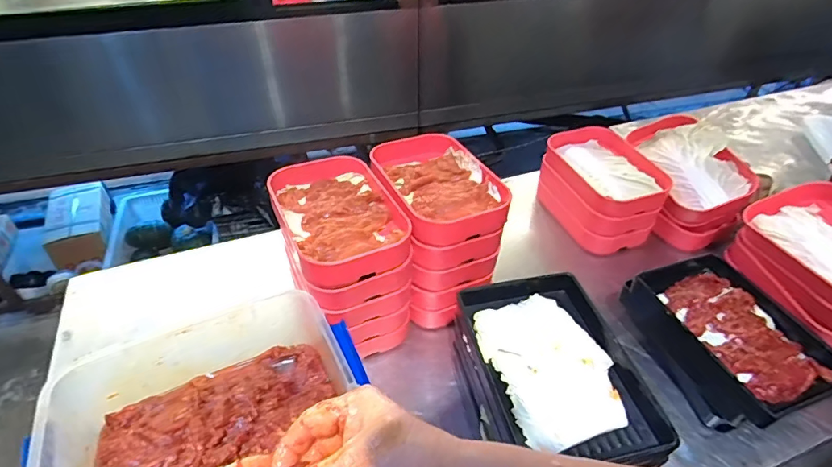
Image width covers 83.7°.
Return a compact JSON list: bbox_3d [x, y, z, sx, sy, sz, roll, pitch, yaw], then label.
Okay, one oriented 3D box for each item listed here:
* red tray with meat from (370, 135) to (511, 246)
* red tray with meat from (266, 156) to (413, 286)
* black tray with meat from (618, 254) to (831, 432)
[{"bbox_3d":[0.022,-0.062,0.571,0.122,0.031,0.185,-17,45,-19],"label":"red tray with meat"},{"bbox_3d":[-0.090,-0.023,0.530,0.120,0.033,0.177,-18,45,-20],"label":"red tray with meat"},{"bbox_3d":[0.341,0.123,0.525,0.124,0.088,0.187,-13,44,-15],"label":"black tray with meat"}]

